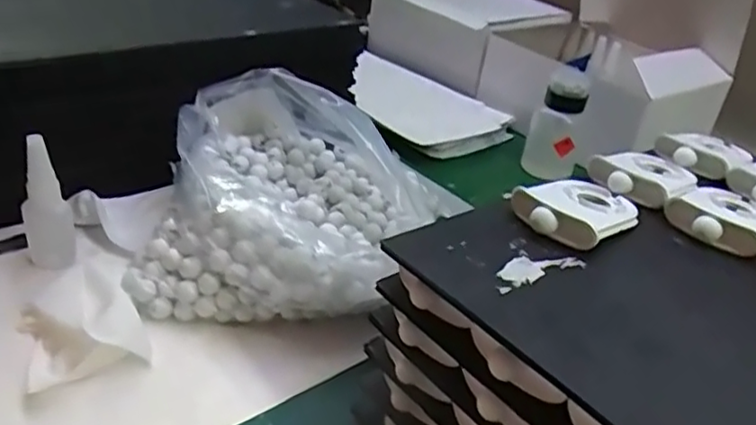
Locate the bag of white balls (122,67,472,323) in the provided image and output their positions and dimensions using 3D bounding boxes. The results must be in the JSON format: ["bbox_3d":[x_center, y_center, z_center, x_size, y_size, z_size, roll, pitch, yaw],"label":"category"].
[{"bbox_3d":[-0.065,-0.017,0.521,0.204,0.114,0.217,8,31,-1],"label":"bag of white balls"}]

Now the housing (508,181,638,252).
[{"bbox_3d":[0.124,-0.006,0.400,0.084,0.016,0.056,-20,41,-38],"label":"housing"}]

